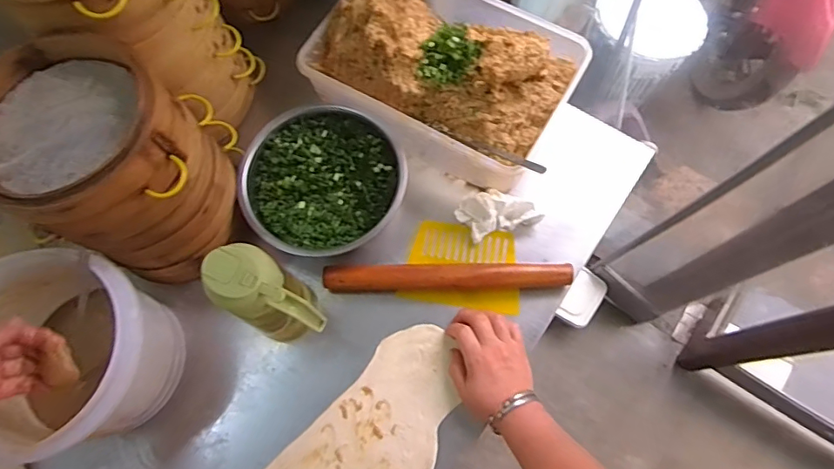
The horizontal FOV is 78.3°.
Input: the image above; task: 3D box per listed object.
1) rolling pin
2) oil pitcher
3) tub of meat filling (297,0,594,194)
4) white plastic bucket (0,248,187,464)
[{"bbox_3d":[0.036,0.052,0.615,0.291,0.034,0.030,-2,71,1],"label":"rolling pin"},{"bbox_3d":[-0.148,0.073,0.535,0.093,0.175,0.071,30,75,11],"label":"oil pitcher"},{"bbox_3d":[0.037,-0.214,0.668,0.315,0.108,0.224,30,75,11],"label":"tub of meat filling"},{"bbox_3d":[-0.356,0.119,0.532,0.189,0.150,0.173,0,71,1],"label":"white plastic bucket"}]

